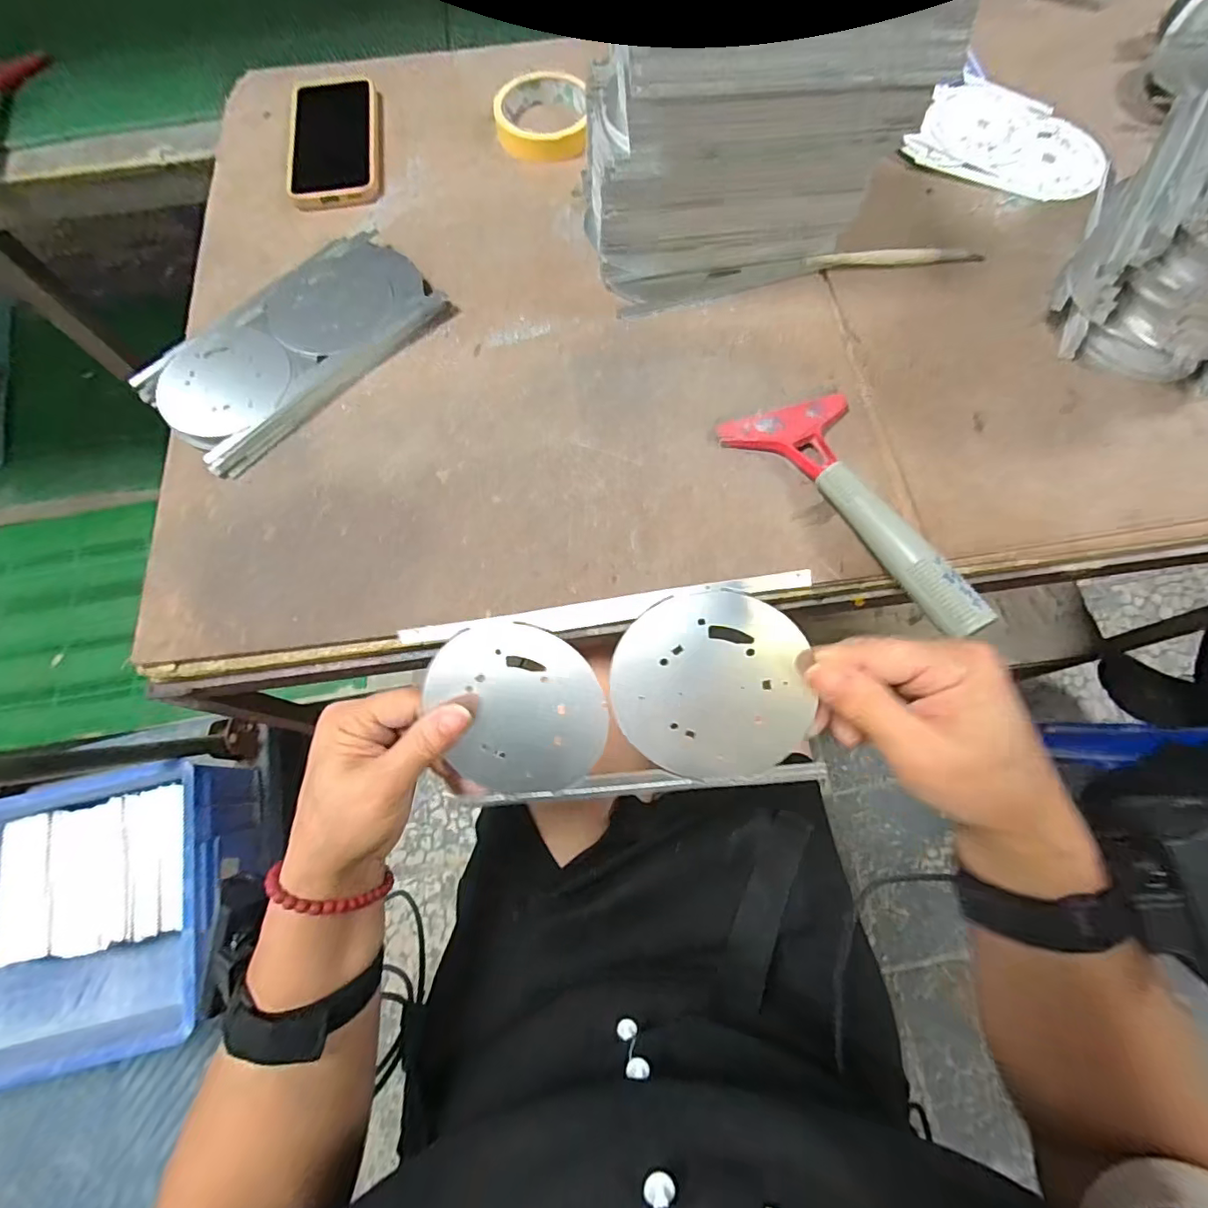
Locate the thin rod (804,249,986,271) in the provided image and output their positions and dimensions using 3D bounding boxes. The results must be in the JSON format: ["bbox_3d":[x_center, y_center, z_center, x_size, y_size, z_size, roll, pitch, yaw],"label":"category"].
[{"bbox_3d":[0.239,-0.288,0.450,0.141,0.008,0.015,0,71,1],"label":"thin rod"}]

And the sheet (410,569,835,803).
[{"bbox_3d":[0.005,0.048,0.264,0.181,0.005,0.102,-8,106,11],"label":"sheet"}]

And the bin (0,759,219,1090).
[{"bbox_3d":[-0.803,0.471,0.817,0.488,0.193,0.381,-8,71,-1],"label":"bin"}]

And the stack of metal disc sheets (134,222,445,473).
[{"bbox_3d":[-0.240,-0.206,0.421,0.117,0.020,0.216,40,76,13],"label":"stack of metal disc sheets"}]

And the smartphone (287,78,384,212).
[{"bbox_3d":[-0.250,-0.434,0.504,0.083,0.009,0.168,-7,71,-2],"label":"smartphone"}]

